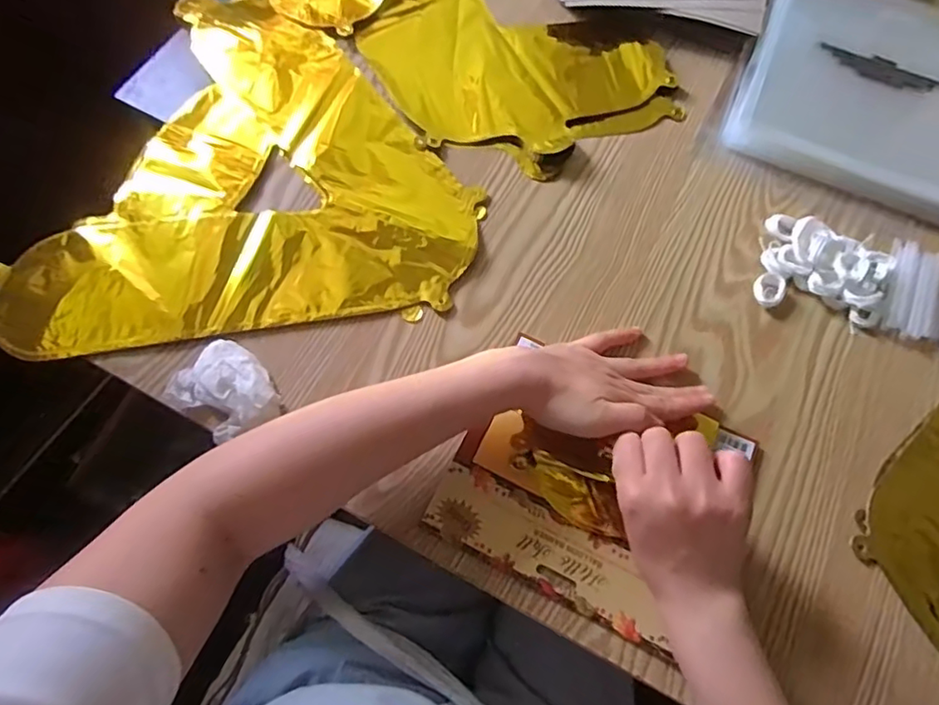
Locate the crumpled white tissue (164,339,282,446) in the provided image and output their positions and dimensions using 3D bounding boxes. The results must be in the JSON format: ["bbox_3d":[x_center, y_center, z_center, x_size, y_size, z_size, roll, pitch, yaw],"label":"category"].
[{"bbox_3d":[-0.173,0.027,0.419,0.071,0.017,0.059,41,73,13],"label":"crumpled white tissue"}]

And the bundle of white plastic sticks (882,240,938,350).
[{"bbox_3d":[0.375,-0.044,0.473,0.079,0.013,0.089,25,70,7],"label":"bundle of white plastic sticks"}]

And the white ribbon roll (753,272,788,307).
[{"bbox_3d":[0.238,-0.050,0.469,0.023,0.010,0.027,41,73,13],"label":"white ribbon roll"}]

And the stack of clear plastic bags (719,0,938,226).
[{"bbox_3d":[0.366,-0.248,0.541,0.212,0.031,0.233,23,70,7],"label":"stack of clear plastic bags"}]

